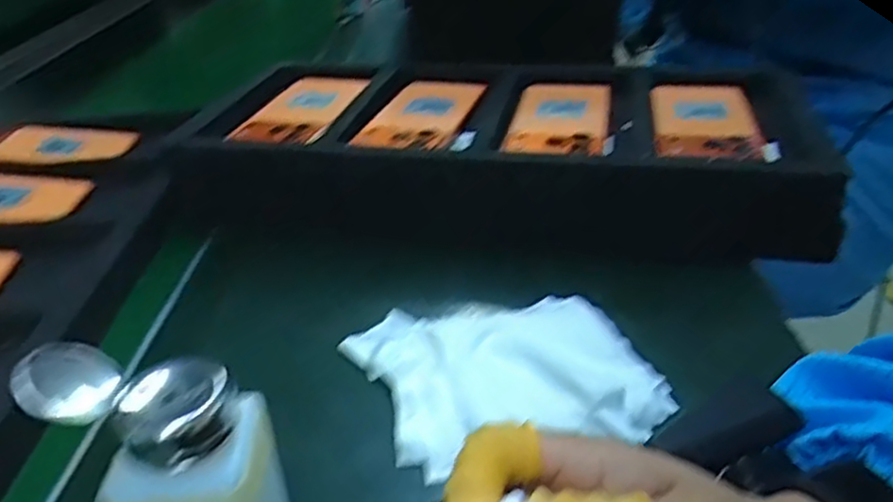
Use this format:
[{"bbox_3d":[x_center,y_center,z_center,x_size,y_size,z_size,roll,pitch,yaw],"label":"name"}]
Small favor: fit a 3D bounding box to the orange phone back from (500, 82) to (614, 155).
[{"bbox_3d":[0.094,-0.113,0.620,0.078,0.012,0.153,5,33,13],"label":"orange phone back"}]

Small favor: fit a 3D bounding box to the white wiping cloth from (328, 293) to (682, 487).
[{"bbox_3d":[0.031,0.062,0.409,0.151,0.028,0.125,-10,38,-9],"label":"white wiping cloth"}]

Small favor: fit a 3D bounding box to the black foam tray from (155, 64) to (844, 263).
[{"bbox_3d":[0.046,-0.114,0.619,0.484,0.050,0.237,9,40,15],"label":"black foam tray"}]

